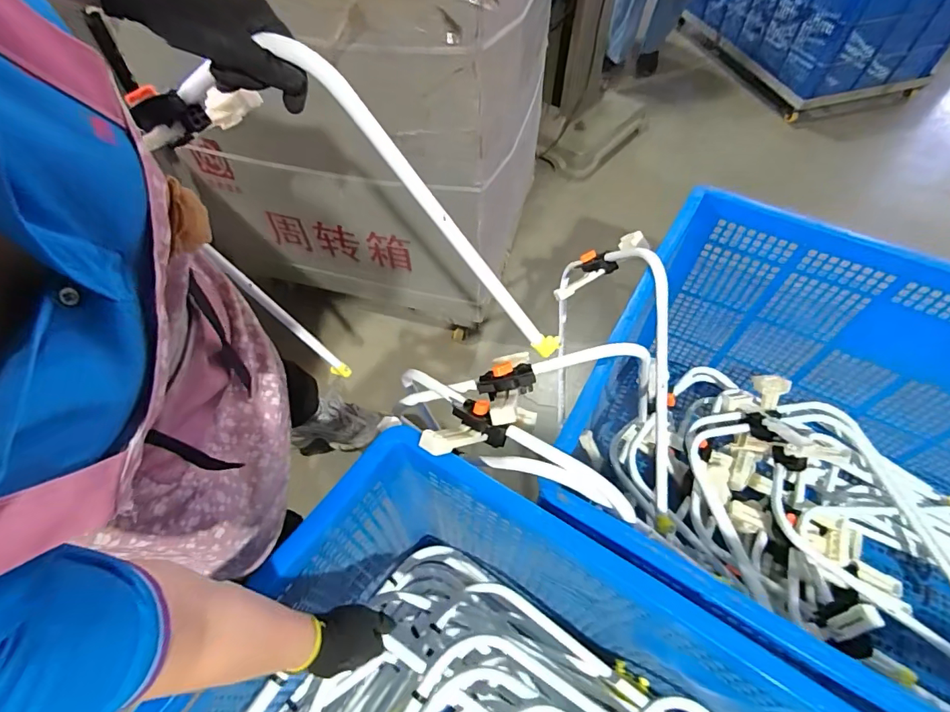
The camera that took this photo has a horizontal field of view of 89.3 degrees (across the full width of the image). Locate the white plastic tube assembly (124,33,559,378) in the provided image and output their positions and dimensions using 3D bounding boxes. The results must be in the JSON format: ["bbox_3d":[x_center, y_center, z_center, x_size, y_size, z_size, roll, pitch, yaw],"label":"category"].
[{"bbox_3d":[-0.134,-0.124,0.636,0.503,0.554,0.087,13,57,8],"label":"white plastic tube assembly"}]

